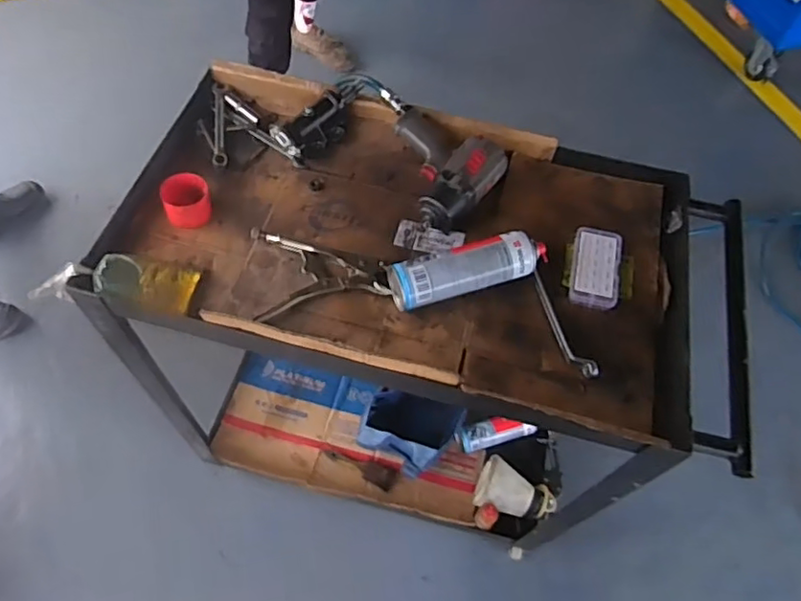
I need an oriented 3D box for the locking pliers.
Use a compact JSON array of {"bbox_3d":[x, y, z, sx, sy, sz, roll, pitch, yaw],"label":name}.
[{"bbox_3d":[-0.109,-0.038,0.829,0.181,0.022,0.134,-3,61,-6],"label":"locking pliers"}]

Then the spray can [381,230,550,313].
[{"bbox_3d":[0.098,-0.039,0.818,0.220,0.066,0.063,-14,62,-12],"label":"spray can"}]

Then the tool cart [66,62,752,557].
[{"bbox_3d":[0.031,0.106,1.199,0.916,0.827,0.477,15,60,5],"label":"tool cart"}]

